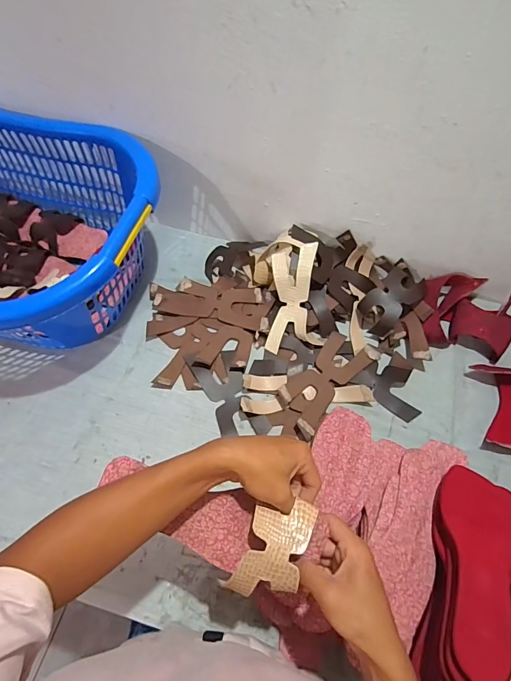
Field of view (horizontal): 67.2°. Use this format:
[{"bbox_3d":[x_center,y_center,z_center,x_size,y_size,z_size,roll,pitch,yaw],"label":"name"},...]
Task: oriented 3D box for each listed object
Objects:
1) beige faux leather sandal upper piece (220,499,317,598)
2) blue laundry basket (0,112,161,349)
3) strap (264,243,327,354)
[{"bbox_3d":[0.017,0.203,0.380,0.064,0.037,0.094,16,61,9],"label":"beige faux leather sandal upper piece"},{"bbox_3d":[-0.457,-0.192,0.687,0.584,0.236,0.346,13,61,7],"label":"blue laundry basket"},{"bbox_3d":[0.078,-0.076,0.701,0.102,0.038,0.196,7,98,3],"label":"strap"}]

